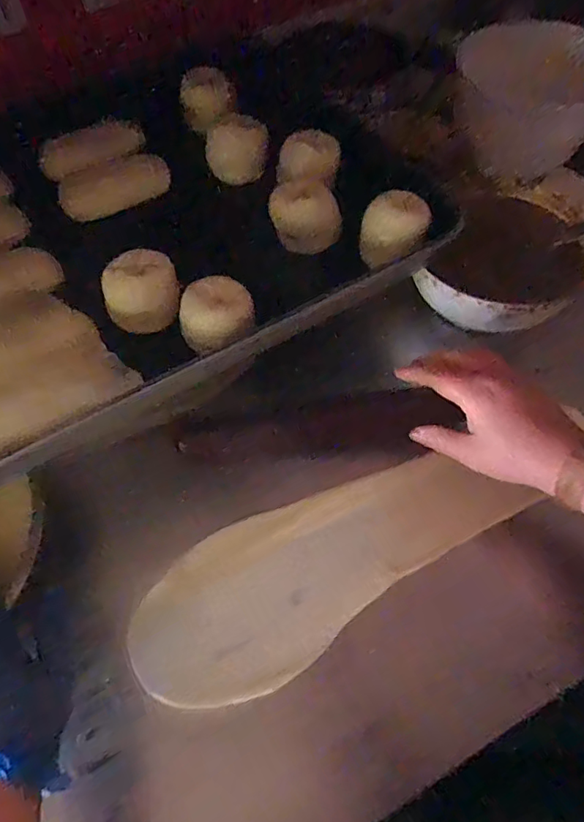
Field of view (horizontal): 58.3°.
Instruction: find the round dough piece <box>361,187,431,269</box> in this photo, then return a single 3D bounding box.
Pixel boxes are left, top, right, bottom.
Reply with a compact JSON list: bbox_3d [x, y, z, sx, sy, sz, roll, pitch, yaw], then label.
[{"bbox_3d":[0.087,-0.153,0.444,0.054,0.039,0.054,-1,60,2],"label":"round dough piece"}]

